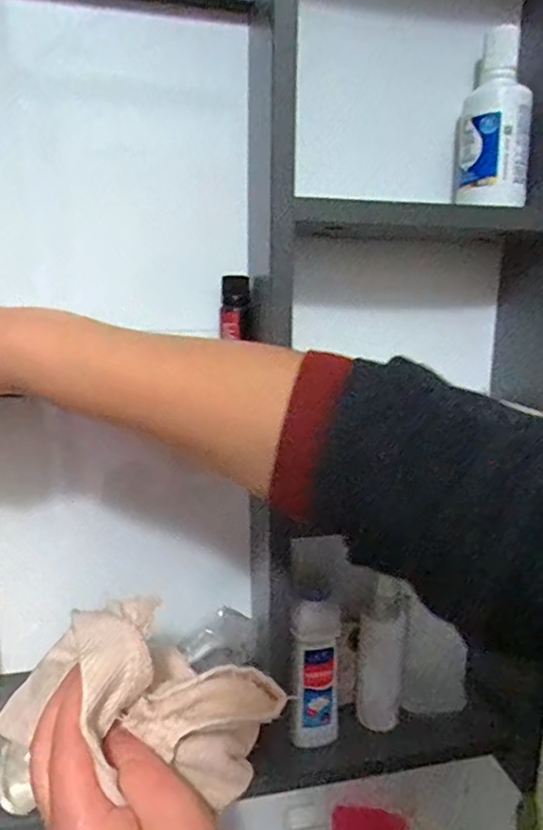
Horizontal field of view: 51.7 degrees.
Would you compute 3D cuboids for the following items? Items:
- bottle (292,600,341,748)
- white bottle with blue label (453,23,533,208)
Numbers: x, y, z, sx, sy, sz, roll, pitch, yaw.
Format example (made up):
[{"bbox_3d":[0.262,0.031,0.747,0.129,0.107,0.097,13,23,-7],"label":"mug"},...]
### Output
[{"bbox_3d":[0.037,0.212,0.458,0.036,0.120,0.025,1,11,5],"label":"bottle"},{"bbox_3d":[0.168,-0.217,0.419,0.050,0.108,0.053,5,12,20],"label":"white bottle with blue label"}]

